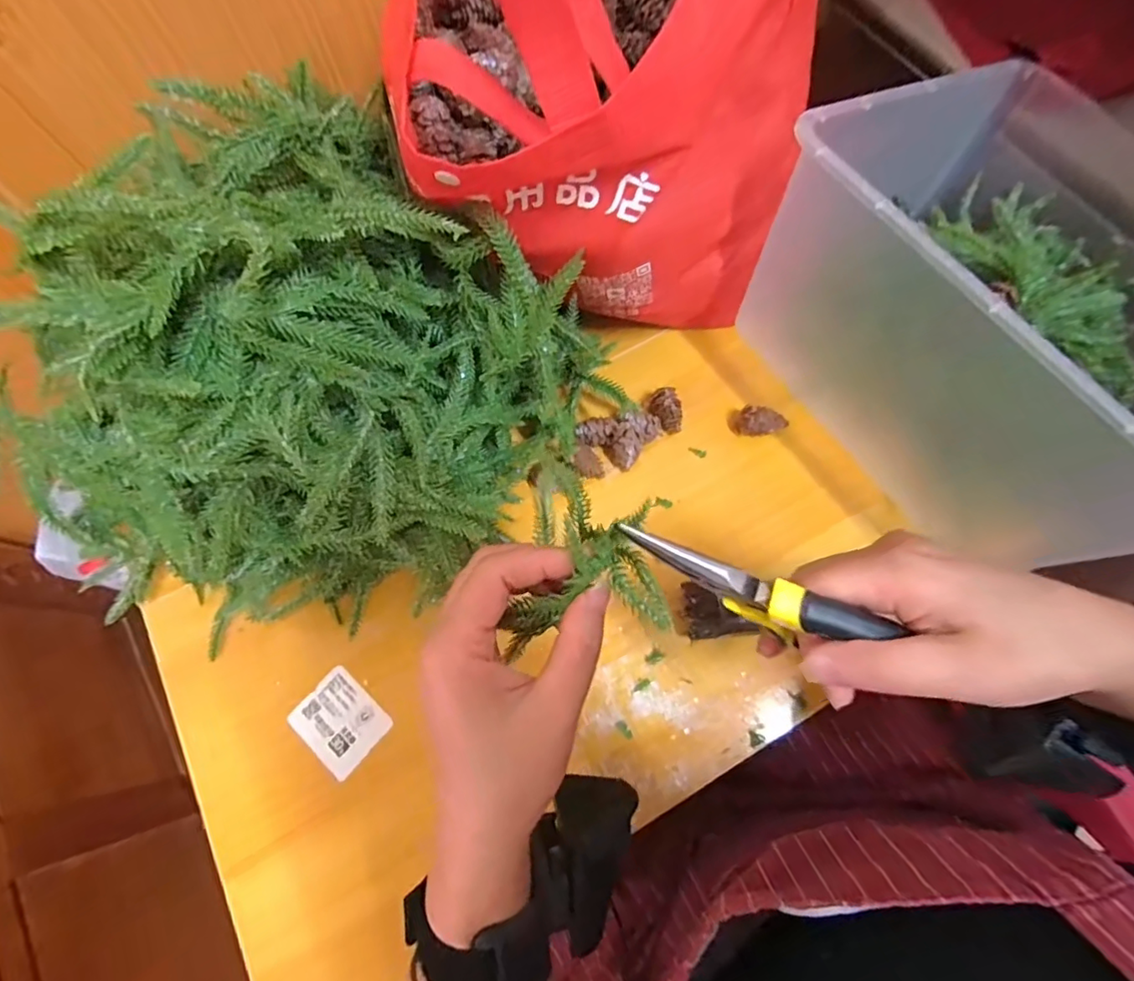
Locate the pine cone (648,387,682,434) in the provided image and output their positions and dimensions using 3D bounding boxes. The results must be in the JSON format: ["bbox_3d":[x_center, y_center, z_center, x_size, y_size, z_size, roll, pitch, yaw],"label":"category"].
[{"bbox_3d":[0.075,-0.060,0.425,0.023,0.026,0.032,-5,71,1],"label":"pine cone"}]

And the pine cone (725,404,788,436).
[{"bbox_3d":[0.145,-0.052,0.416,0.040,0.025,0.023,6,72,4],"label":"pine cone"}]

